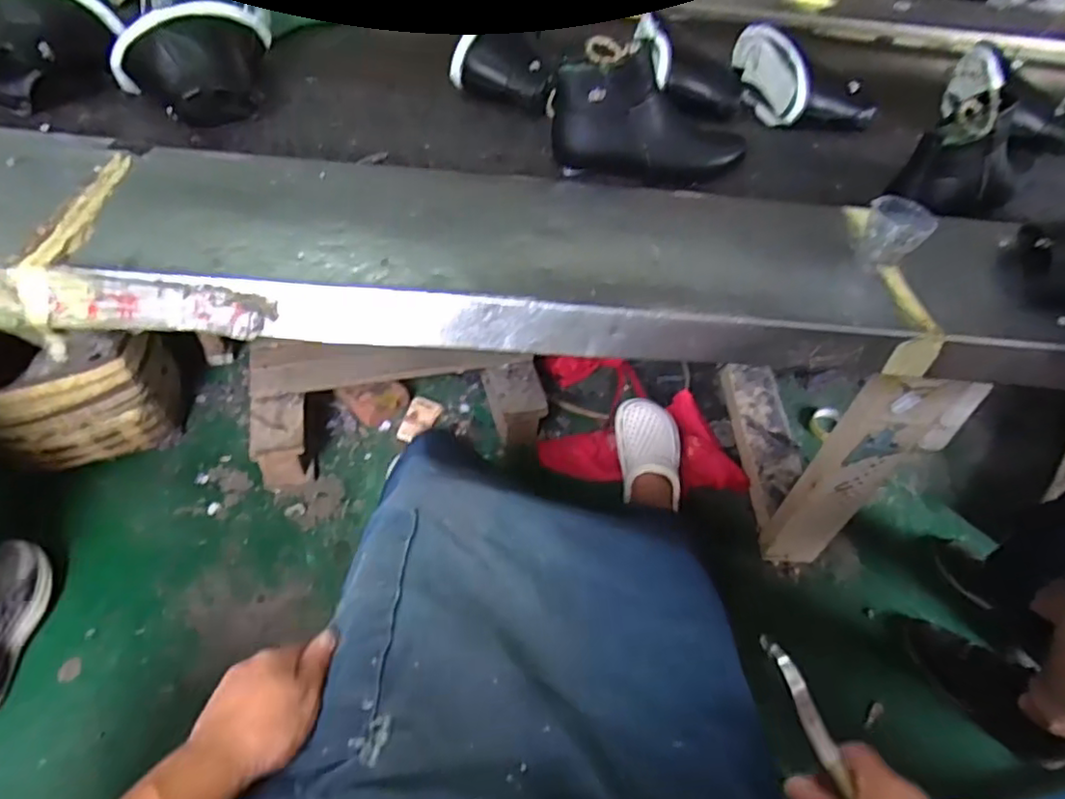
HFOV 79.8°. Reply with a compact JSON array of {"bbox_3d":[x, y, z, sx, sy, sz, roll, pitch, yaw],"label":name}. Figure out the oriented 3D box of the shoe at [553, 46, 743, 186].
[{"bbox_3d":[0.157,-0.362,0.809,0.259,0.128,0.101,0,49,-7],"label":"shoe"}]

